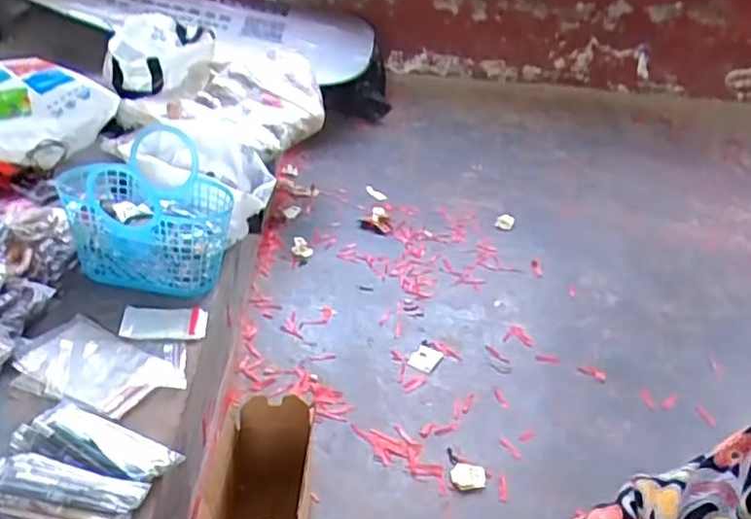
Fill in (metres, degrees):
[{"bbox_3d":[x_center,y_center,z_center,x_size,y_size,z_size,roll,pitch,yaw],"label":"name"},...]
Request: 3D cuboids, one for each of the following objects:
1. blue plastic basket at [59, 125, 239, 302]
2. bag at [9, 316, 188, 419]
[{"bbox_3d":[-0.379,-0.079,1.094,0.270,0.202,0.182,3,33,-5],"label":"blue plastic basket"},{"bbox_3d":[-0.386,0.150,0.932,0.225,0.022,0.160,13,33,10],"label":"bag"}]

